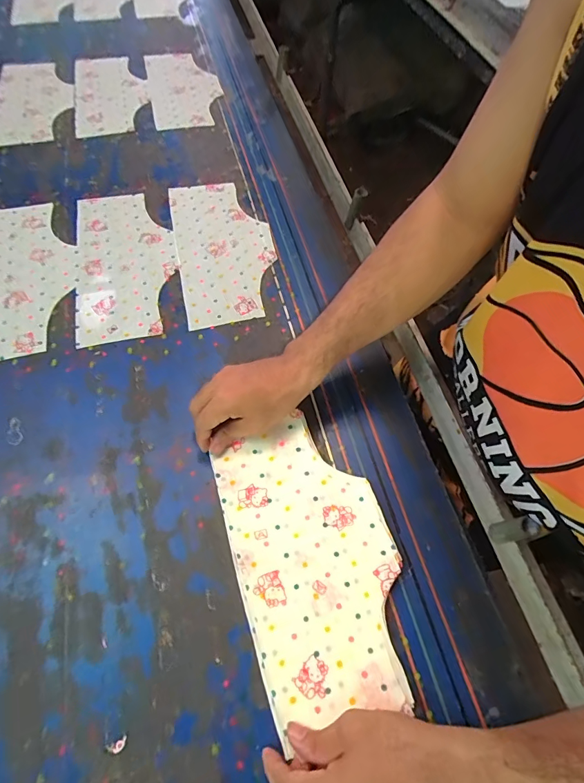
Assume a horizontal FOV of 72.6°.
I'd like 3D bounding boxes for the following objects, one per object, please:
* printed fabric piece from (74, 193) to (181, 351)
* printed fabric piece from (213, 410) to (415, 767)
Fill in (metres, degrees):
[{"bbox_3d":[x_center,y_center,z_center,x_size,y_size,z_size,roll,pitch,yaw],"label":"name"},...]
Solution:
[{"bbox_3d":[-0.256,-0.206,0.611,0.145,0.008,0.304,-13,61,-7],"label":"printed fabric piece"},{"bbox_3d":[0.022,0.162,0.411,0.158,0.005,0.271,-16,64,-9],"label":"printed fabric piece"}]

